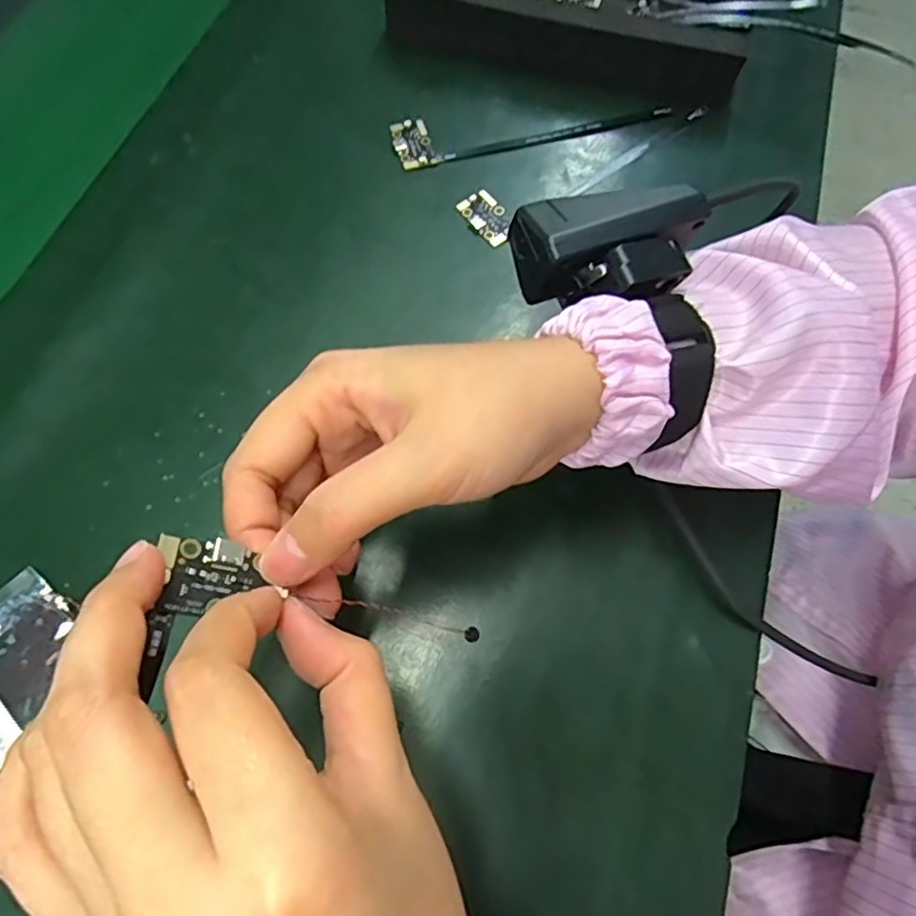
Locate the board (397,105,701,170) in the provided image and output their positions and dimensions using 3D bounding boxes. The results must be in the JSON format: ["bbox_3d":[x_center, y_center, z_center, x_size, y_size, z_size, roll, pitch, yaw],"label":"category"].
[{"bbox_3d":[0.056,-0.198,0.369,0.189,0.010,0.032,-9,67,-6],"label":"board"}]

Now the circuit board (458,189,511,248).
[{"bbox_3d":[0.016,-0.134,0.347,0.022,0.006,0.035,-33,71,-15],"label":"circuit board"}]

